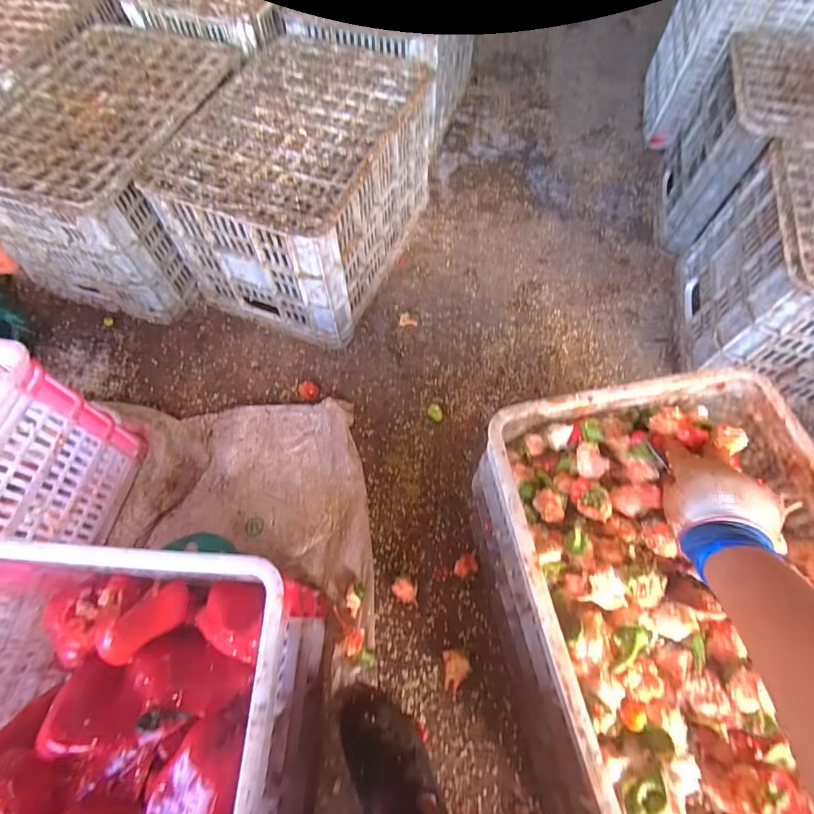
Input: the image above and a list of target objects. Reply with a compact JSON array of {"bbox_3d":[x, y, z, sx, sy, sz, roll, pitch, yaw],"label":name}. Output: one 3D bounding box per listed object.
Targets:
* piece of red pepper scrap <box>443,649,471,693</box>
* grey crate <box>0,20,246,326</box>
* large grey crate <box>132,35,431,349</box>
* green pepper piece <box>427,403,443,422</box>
[{"bbox_3d":[0.072,0.375,0.627,0.038,0.035,0.051,0,64,0],"label":"piece of red pepper scrap"},{"bbox_3d":[-0.578,-0.500,0.935,0.394,0.270,0.534,17,65,8],"label":"grey crate"},{"bbox_3d":[-0.199,-0.434,0.889,0.355,0.279,0.487,20,65,10],"label":"large grey crate"},{"bbox_3d":[0.053,0.010,0.820,0.028,0.007,0.038,-33,68,-15],"label":"green pepper piece"}]

